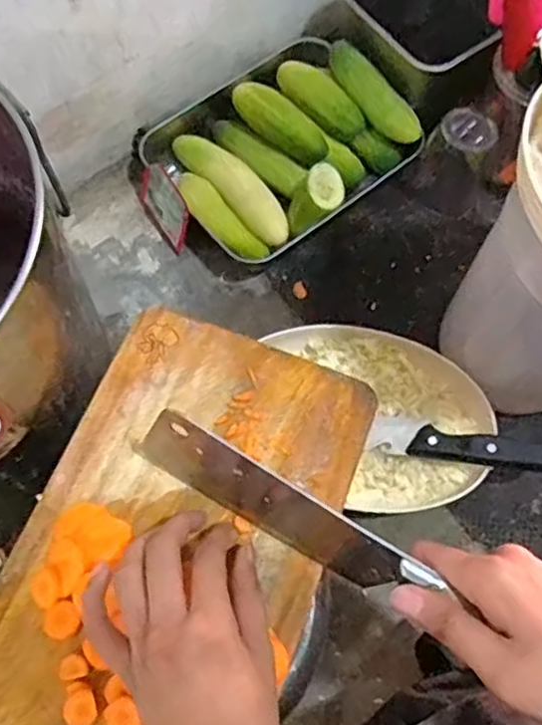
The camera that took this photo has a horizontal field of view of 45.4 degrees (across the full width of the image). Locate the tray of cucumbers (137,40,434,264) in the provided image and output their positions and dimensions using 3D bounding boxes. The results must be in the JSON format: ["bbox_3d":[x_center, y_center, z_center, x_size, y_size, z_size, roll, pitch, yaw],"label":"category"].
[{"bbox_3d":[0.005,-0.231,0.663,0.225,0.080,0.203,-36,74,-15],"label":"tray of cucumbers"}]

